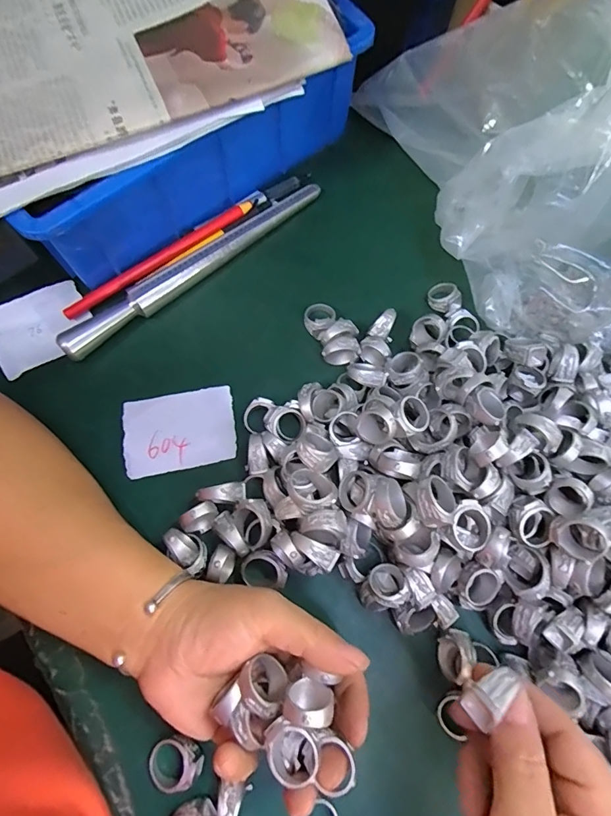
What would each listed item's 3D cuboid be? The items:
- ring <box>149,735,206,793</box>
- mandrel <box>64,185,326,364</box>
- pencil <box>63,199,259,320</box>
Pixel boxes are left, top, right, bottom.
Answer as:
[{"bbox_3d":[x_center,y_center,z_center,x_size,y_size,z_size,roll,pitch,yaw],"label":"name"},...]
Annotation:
[{"bbox_3d":[-0.072,0.196,0.237,0.029,0.012,0.024,-15,72,-6],"label":"ring"},{"bbox_3d":[-0.085,-0.115,0.331,0.231,0.020,0.022,-38,76,-13],"label":"mandrel"},{"bbox_3d":[-0.111,-0.118,0.335,0.169,0.012,0.010,-34,75,-12],"label":"pencil"}]

